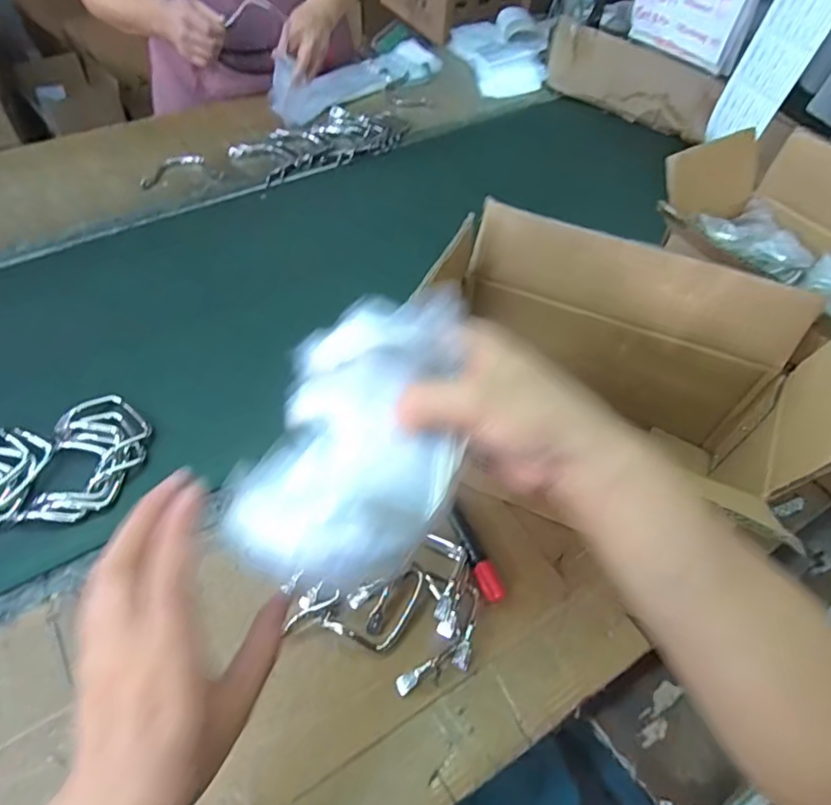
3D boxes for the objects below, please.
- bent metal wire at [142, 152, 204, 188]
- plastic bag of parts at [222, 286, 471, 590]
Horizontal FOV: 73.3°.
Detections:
[{"bbox_3d":[-0.413,-0.397,0.944,0.027,0.022,0.115,39,60,24],"label":"bent metal wire"},{"bbox_3d":[-0.027,0.012,0.277,0.098,0.049,0.147,13,53,7],"label":"plastic bag of parts"}]

